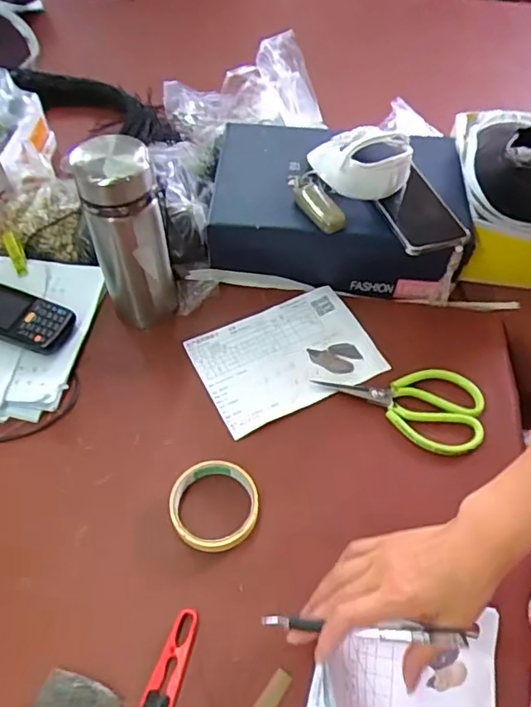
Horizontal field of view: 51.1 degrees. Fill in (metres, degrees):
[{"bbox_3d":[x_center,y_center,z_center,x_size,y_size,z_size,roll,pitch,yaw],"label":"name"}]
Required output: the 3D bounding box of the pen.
[{"bbox_3d":[0.079,0.219,0.440,0.168,0.013,0.015,-3,53,18],"label":"pen"}]

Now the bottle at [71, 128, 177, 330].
[{"bbox_3d":[-0.158,-0.135,0.643,0.091,0.222,0.084,-6,55,-7],"label":"bottle"}]

